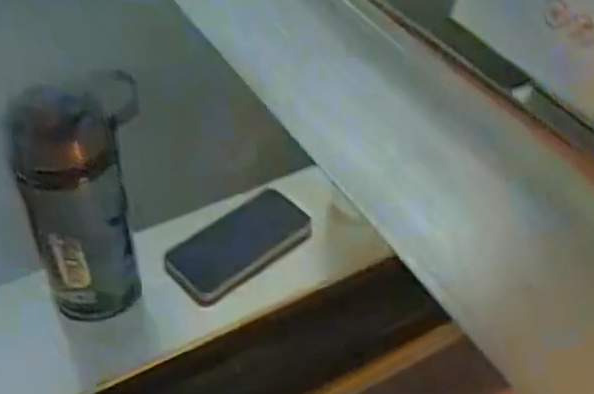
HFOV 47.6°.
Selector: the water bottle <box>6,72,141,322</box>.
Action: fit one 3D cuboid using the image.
[{"bbox_3d":[-0.185,0.021,0.596,0.094,0.269,0.071,4,46,-1],"label":"water bottle"}]

